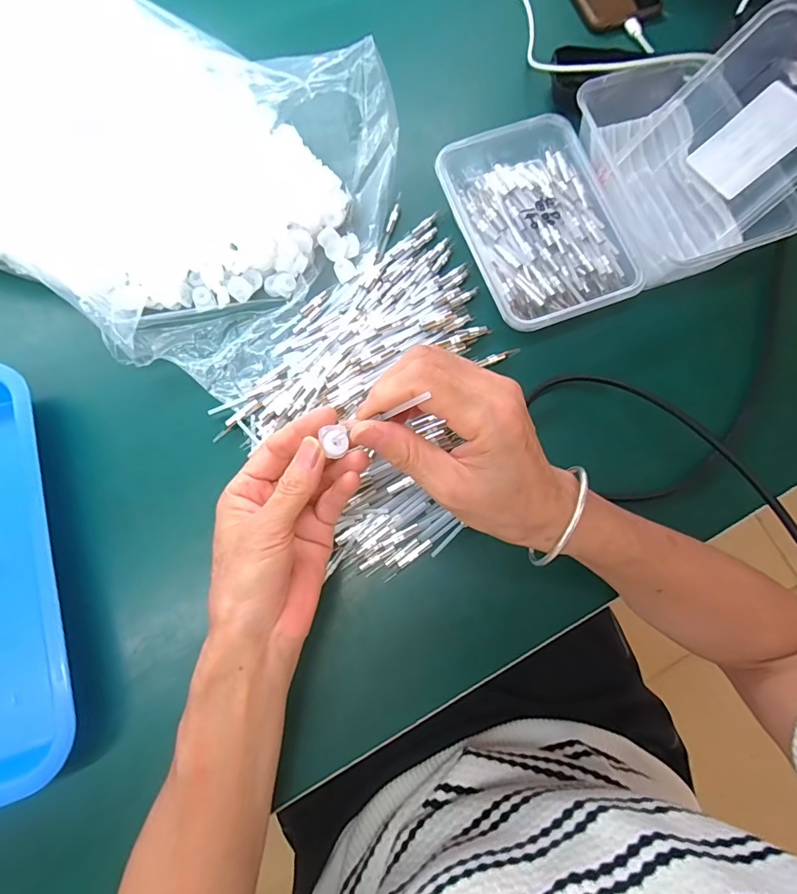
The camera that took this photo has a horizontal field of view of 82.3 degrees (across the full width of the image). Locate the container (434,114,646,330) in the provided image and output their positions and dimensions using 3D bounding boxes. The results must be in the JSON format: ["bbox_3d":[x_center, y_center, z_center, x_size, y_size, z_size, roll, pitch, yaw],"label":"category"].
[{"bbox_3d":[0.112,-0.178,0.374,0.122,0.034,0.172,-19,77,-6],"label":"container"}]

